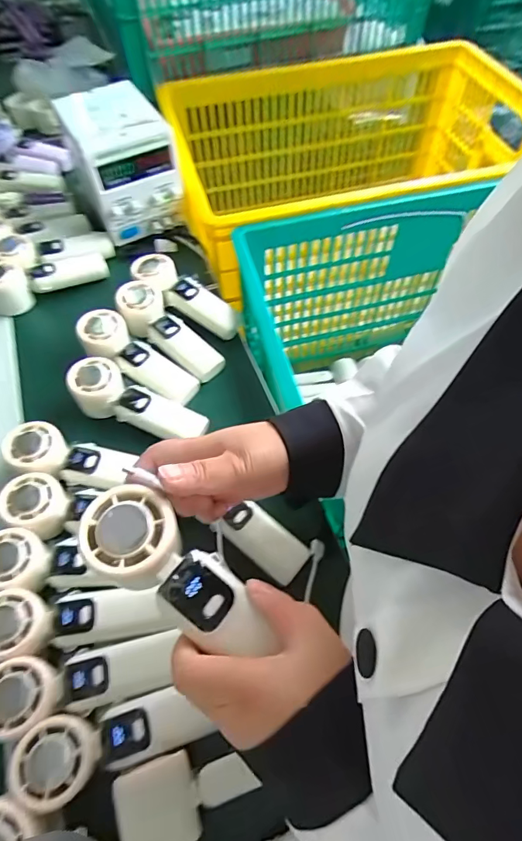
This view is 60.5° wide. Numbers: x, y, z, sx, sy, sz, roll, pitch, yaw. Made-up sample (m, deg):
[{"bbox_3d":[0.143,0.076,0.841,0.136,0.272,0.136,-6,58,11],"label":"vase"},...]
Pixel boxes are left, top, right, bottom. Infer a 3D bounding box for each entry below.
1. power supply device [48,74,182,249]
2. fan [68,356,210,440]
[{"bbox_3d":[-0.215,-0.396,0.691,0.128,0.143,0.174,-28,61,-15],"label":"power supply device"},{"bbox_3d":[-0.146,-0.016,0.535,0.164,0.051,0.053,23,60,0],"label":"fan"}]

